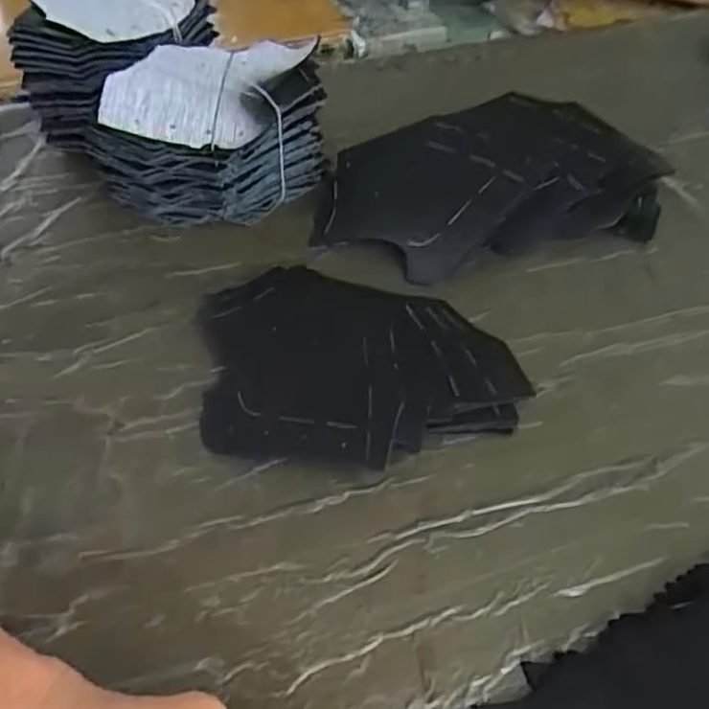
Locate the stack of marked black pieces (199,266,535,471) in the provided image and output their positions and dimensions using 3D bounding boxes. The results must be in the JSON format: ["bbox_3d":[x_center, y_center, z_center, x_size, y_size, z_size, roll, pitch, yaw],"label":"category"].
[{"bbox_3d":[0.002,0.008,0.385,0.183,0.031,0.124,8,49,3],"label":"stack of marked black pieces"}]

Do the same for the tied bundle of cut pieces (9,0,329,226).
[{"bbox_3d":[-0.137,-0.189,0.495,0.221,0.107,0.154,37,57,25],"label":"tied bundle of cut pieces"}]

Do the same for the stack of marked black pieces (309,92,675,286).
[{"bbox_3d":[0.095,-0.129,0.492,0.249,0.054,0.132,-13,51,-14],"label":"stack of marked black pieces"}]

